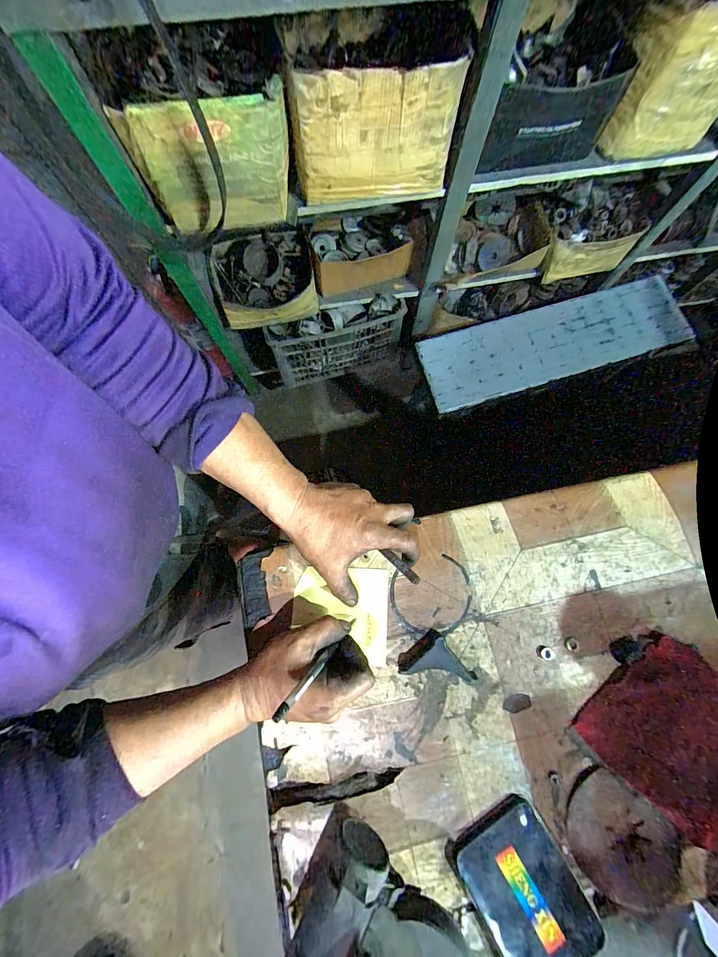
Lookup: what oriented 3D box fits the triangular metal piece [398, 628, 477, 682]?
[{"bbox_3d":[0.082,0.188,0.359,0.076,0.029,0.039,3,78,-1],"label":"triangular metal piece"}]

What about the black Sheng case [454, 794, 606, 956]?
[{"bbox_3d":[0.160,0.396,0.320,0.095,0.019,0.127,-29,81,-7],"label":"black Sheng case"}]

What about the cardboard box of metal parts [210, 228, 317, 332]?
[{"bbox_3d":[-0.243,-0.511,0.877,0.253,0.104,0.198,-7,79,-3],"label":"cardboard box of metal parts"}]

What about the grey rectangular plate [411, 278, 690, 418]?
[{"bbox_3d":[0.505,-0.359,0.876,0.695,0.021,0.207,-17,79,-5],"label":"grey rectangular plate"}]

